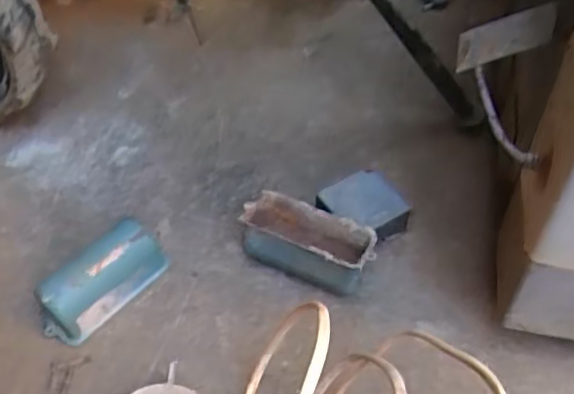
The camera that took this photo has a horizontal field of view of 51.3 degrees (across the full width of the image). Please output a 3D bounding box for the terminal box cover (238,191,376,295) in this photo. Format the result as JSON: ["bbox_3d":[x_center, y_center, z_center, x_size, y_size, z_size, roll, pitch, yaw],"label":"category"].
[{"bbox_3d":[0.020,0.044,0.575,0.123,0.061,0.060,20,54,19],"label":"terminal box cover"}]

